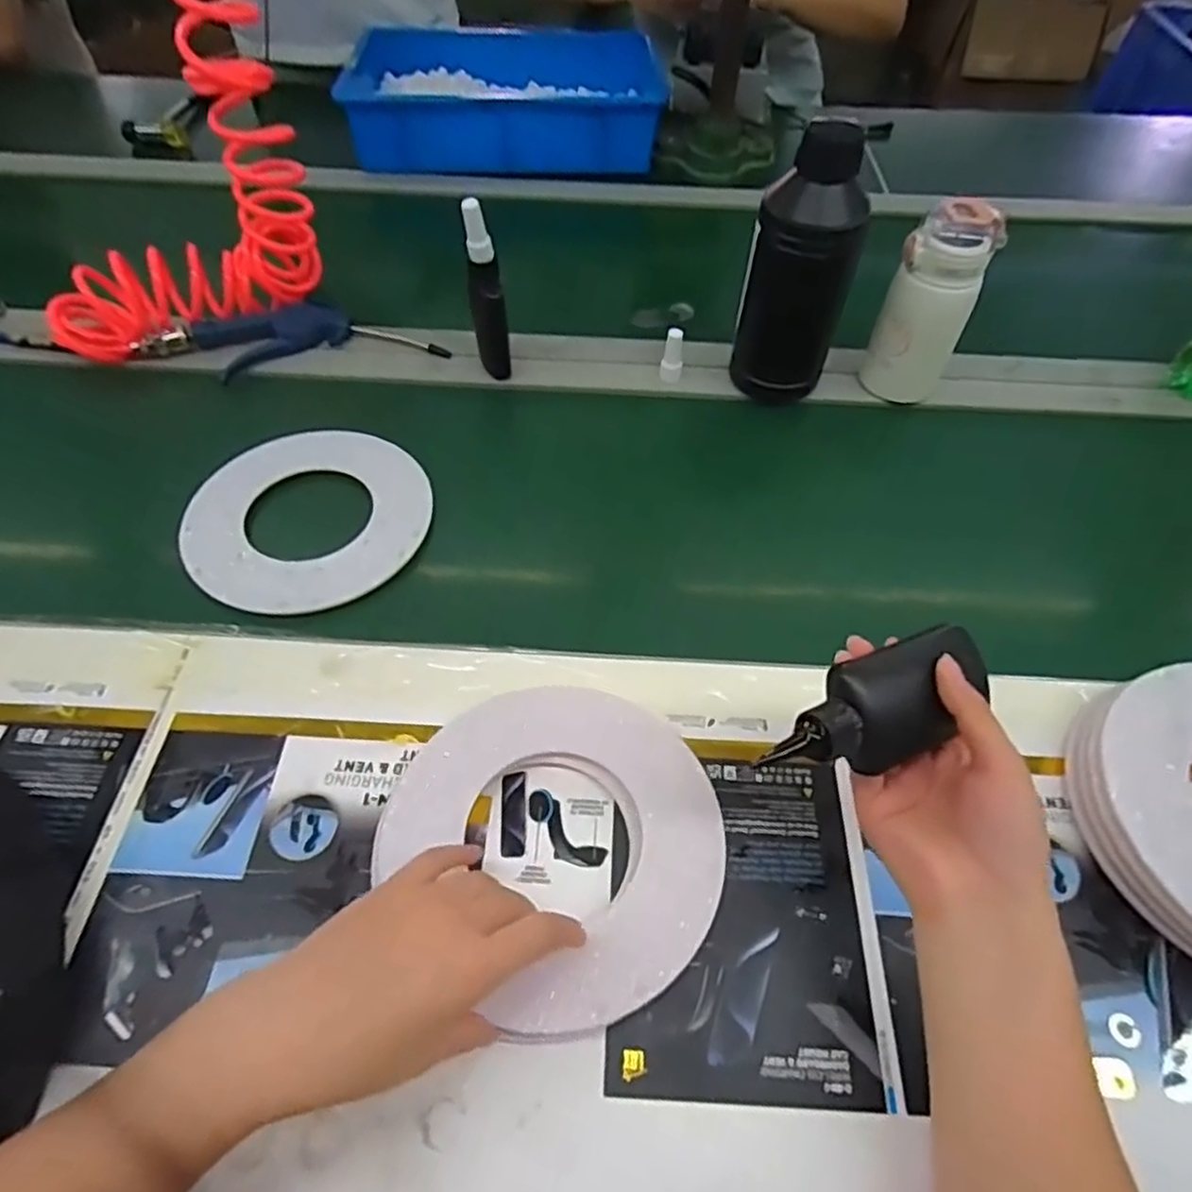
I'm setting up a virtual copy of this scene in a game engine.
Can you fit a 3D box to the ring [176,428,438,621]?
[{"bbox_3d":[-0.233,-0.064,0.577,0.189,0.015,0.169,13,64,2],"label":"ring"}]

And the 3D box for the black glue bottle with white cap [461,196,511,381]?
[{"bbox_3d":[-0.097,-0.266,0.644,0.029,0.173,0.032,-9,56,-7],"label":"black glue bottle with white cap"}]

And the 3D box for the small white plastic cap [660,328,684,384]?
[{"bbox_3d":[0.075,-0.231,0.690,0.021,0.055,0.015,12,56,8],"label":"small white plastic cap"}]

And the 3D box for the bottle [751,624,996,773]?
[{"bbox_3d":[0.138,0.058,0.349,0.135,0.047,0.044,-21,59,-19],"label":"bottle"}]

